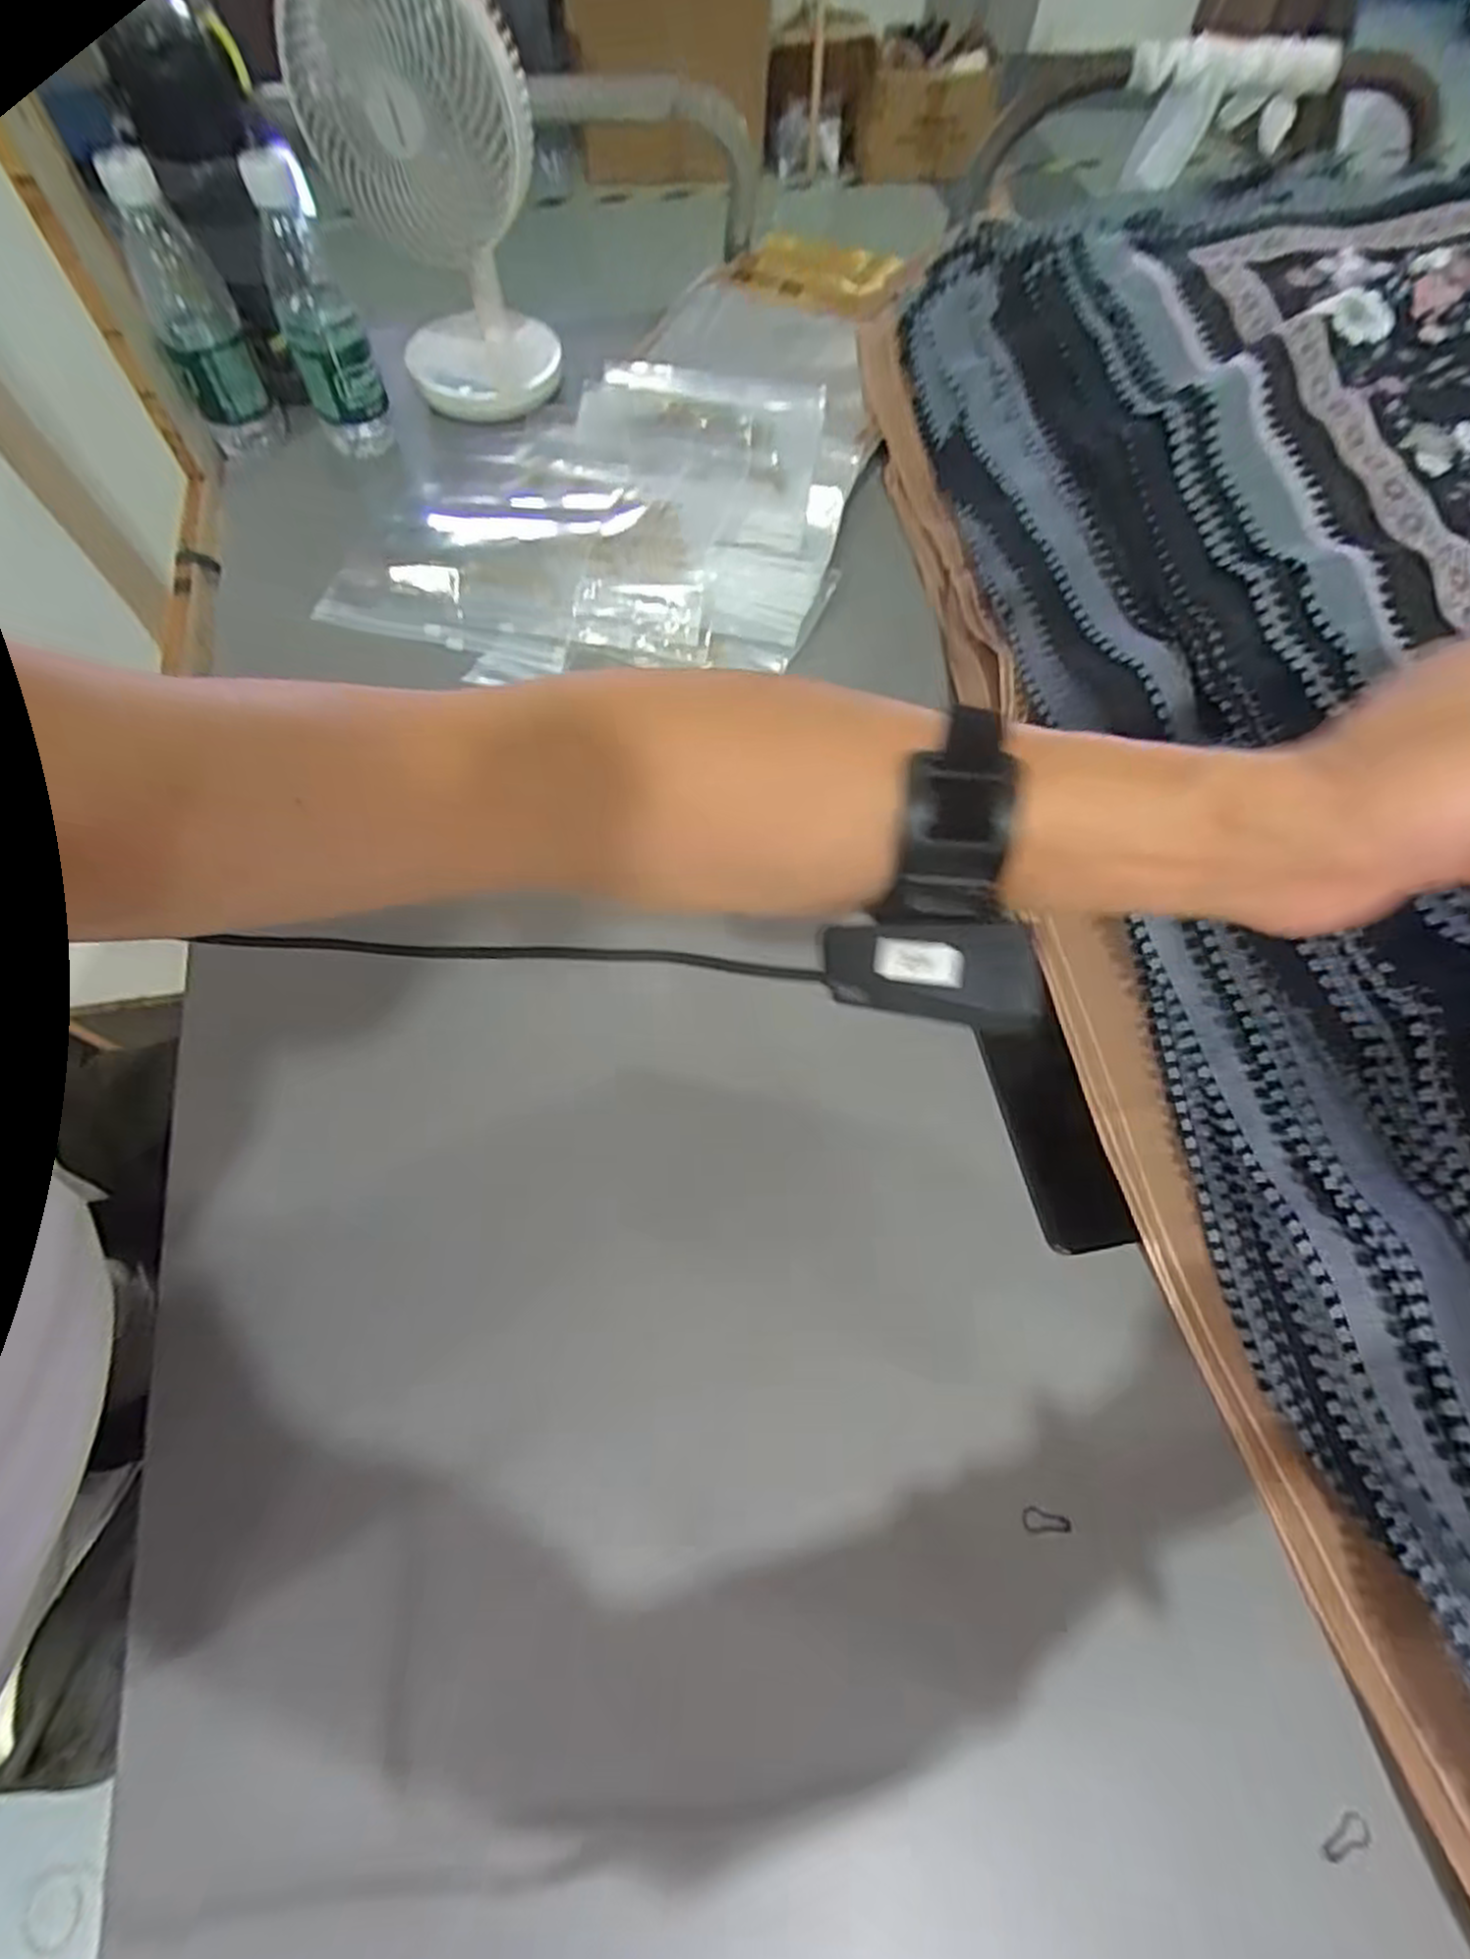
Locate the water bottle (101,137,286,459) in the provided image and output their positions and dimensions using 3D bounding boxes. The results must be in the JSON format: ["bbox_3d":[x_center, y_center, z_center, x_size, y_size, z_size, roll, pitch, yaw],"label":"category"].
[{"bbox_3d":[-0.410,-0.501,0.595,0.058,0.173,0.055,-23,68,-12],"label":"water bottle"}]

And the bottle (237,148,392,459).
[{"bbox_3d":[-0.322,-0.512,0.596,0.059,0.173,0.071,-23,68,-12],"label":"bottle"}]

